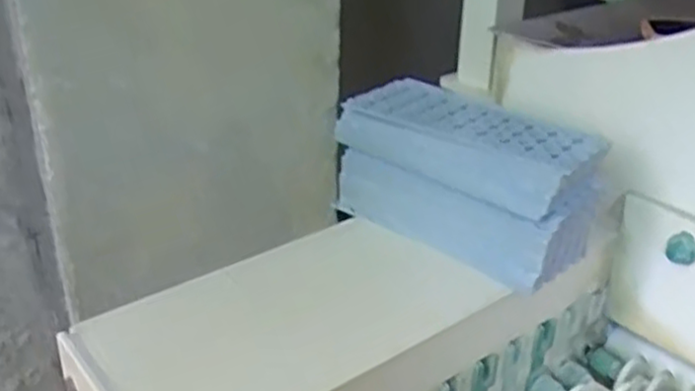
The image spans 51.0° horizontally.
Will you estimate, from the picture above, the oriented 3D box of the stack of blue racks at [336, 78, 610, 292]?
[{"bbox_3d":[0.091,-0.009,0.577,0.196,0.110,0.090,25,36,38],"label":"stack of blue racks"}]

